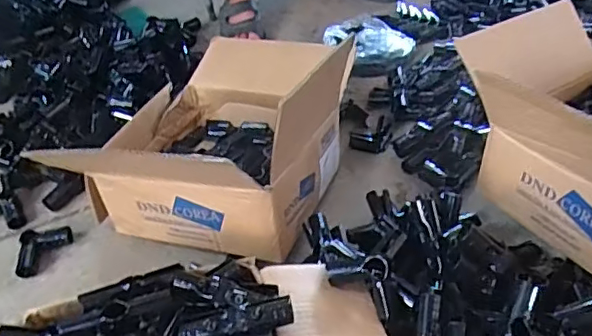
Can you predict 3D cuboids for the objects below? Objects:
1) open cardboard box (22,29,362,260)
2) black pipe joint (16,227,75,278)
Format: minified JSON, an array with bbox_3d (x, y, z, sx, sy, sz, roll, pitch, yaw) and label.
[{"bbox_3d":[-0.127,-0.066,0.937,0.354,0.238,0.405,14,48,20],"label":"open cardboard box"},{"bbox_3d":[-0.427,0.140,0.951,0.083,0.029,0.088,-4,44,3],"label":"black pipe joint"}]

